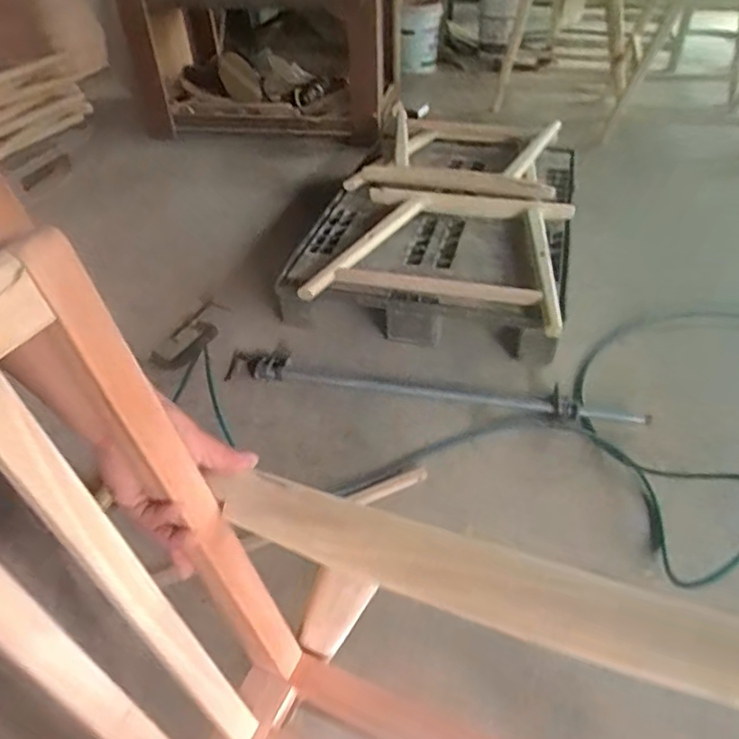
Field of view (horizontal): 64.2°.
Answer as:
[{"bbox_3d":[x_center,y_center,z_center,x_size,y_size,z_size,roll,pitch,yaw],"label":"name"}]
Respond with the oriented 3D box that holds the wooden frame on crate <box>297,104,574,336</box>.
[{"bbox_3d":[0.241,-0.498,1.733,0.686,0.162,0.968,9,42,15],"label":"wooden frame on crate"}]

